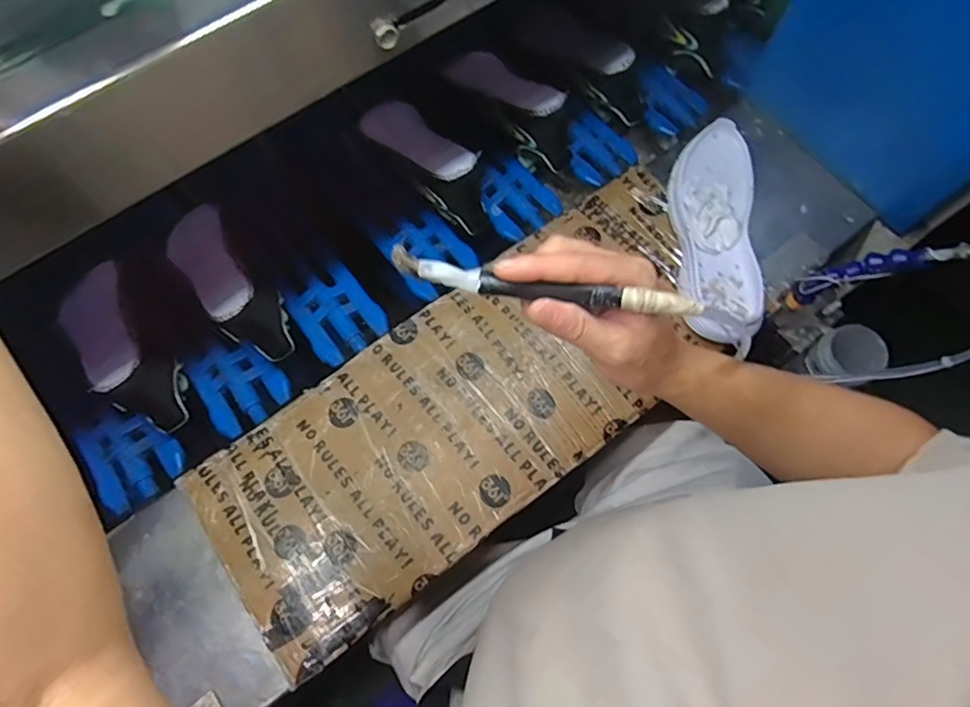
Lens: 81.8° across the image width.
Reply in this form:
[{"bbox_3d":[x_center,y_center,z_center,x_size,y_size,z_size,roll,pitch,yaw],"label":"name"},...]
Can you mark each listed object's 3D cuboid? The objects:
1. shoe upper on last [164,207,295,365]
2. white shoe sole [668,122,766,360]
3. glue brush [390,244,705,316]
[{"bbox_3d":[-0.294,-0.088,0.639,0.080,0.074,0.213,-35,76,-12],"label":"shoe upper on last"},{"bbox_3d":[0.279,-0.150,0.672,0.097,0.029,0.299,5,71,0],"label":"white shoe sole"},{"bbox_3d":[0.035,-0.039,0.327,0.182,0.014,0.016,9,71,0],"label":"glue brush"}]

